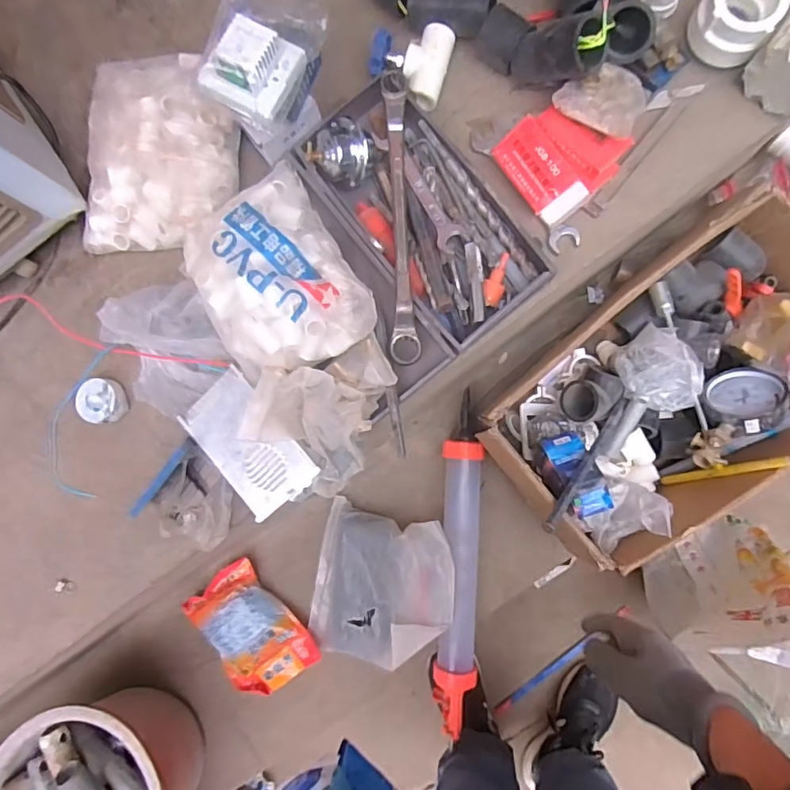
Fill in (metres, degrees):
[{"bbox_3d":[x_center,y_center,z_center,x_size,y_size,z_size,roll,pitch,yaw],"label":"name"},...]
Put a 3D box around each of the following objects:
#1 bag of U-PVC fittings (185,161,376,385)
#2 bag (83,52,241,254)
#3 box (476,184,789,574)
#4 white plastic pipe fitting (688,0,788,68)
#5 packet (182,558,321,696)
[{"bbox_3d":[-0.141,-0.135,0.615,0.172,0.072,0.224,-31,83,-1],"label":"bag of U-PVC fittings"},{"bbox_3d":[-0.303,-0.317,0.693,0.192,0.065,0.254,-1,83,3],"label":"bag"},{"bbox_3d":[0.397,-0.010,0.759,0.521,0.133,0.300,-39,83,-2],"label":"box"},{"bbox_3d":[0.399,-0.445,0.638,0.084,0.064,0.084,0,83,3],"label":"white plastic pipe fitting"},{"bbox_3d":[-0.232,0.378,0.867,0.137,0.032,0.197,-39,83,-2],"label":"packet"}]

